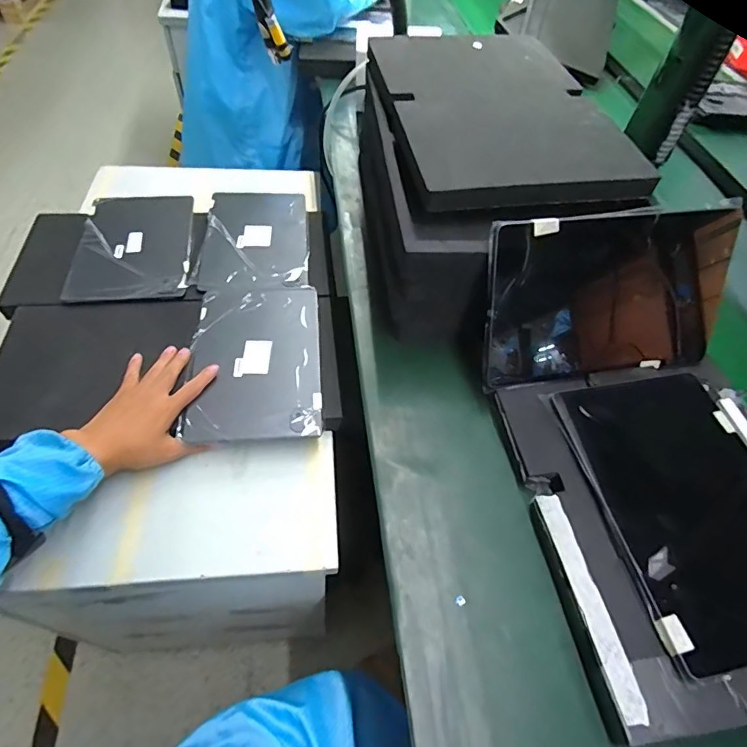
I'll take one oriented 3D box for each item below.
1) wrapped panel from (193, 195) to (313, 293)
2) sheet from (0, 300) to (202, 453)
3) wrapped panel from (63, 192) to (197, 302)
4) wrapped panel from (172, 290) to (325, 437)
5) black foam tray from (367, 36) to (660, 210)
[{"bbox_3d":[-0.199,-0.234,0.796,0.168,0.024,0.253,-3,50,-2],"label":"wrapped panel"},{"bbox_3d":[-0.373,-0.014,0.617,0.249,0.018,0.220,-3,55,-8],"label":"sheet"},{"bbox_3d":[-0.388,-0.213,0.758,0.171,0.022,0.251,-5,55,-10],"label":"wrapped panel"},{"bbox_3d":[-0.159,-0.027,0.639,0.165,0.009,0.247,-2,54,-7],"label":"wrapped panel"},{"bbox_3d":[0.152,-0.340,0.593,0.267,0.025,0.380,-6,57,-8],"label":"black foam tray"}]

